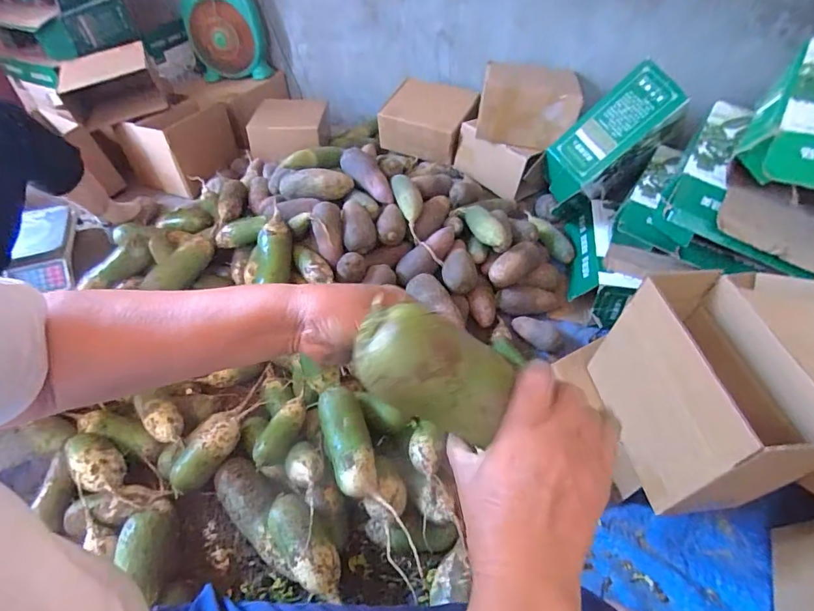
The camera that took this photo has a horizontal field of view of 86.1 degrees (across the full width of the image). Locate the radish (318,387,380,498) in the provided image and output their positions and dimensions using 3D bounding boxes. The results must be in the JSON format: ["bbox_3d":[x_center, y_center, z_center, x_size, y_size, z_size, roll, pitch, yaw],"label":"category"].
[{"bbox_3d":[-0.102,0.232,0.746,0.078,0.070,0.178,-13,46,-12],"label":"radish"}]

